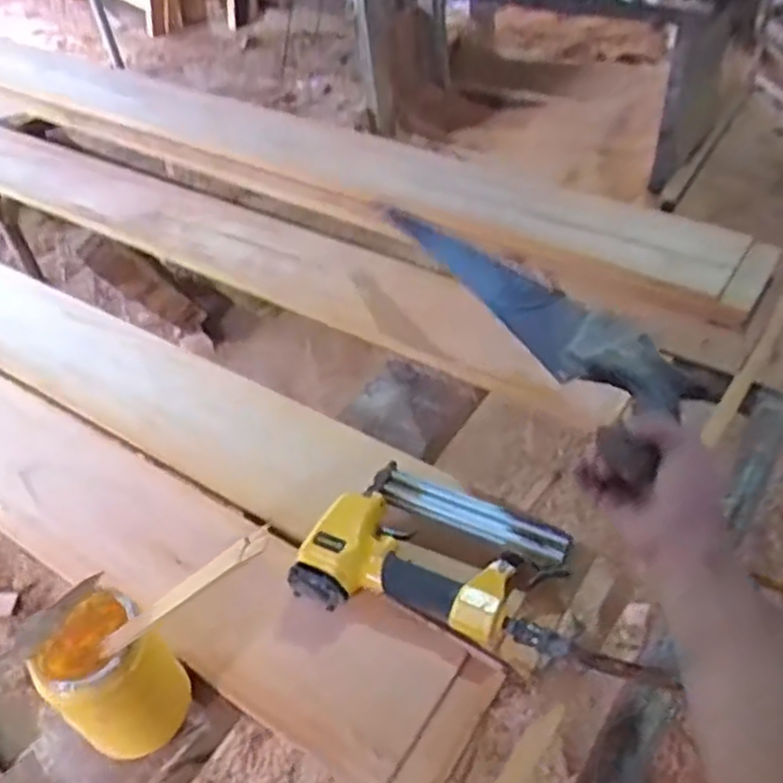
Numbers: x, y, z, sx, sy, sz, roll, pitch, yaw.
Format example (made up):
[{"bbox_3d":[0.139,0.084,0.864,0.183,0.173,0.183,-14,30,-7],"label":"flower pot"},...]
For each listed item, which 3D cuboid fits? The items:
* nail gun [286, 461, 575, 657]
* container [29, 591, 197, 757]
[{"bbox_3d":[0.052,0.156,0.718,0.250,0.064,0.167,12,49,18],"label":"nail gun"},{"bbox_3d":[-0.237,0.246,0.637,0.102,0.148,0.091,33,58,32],"label":"container"}]

